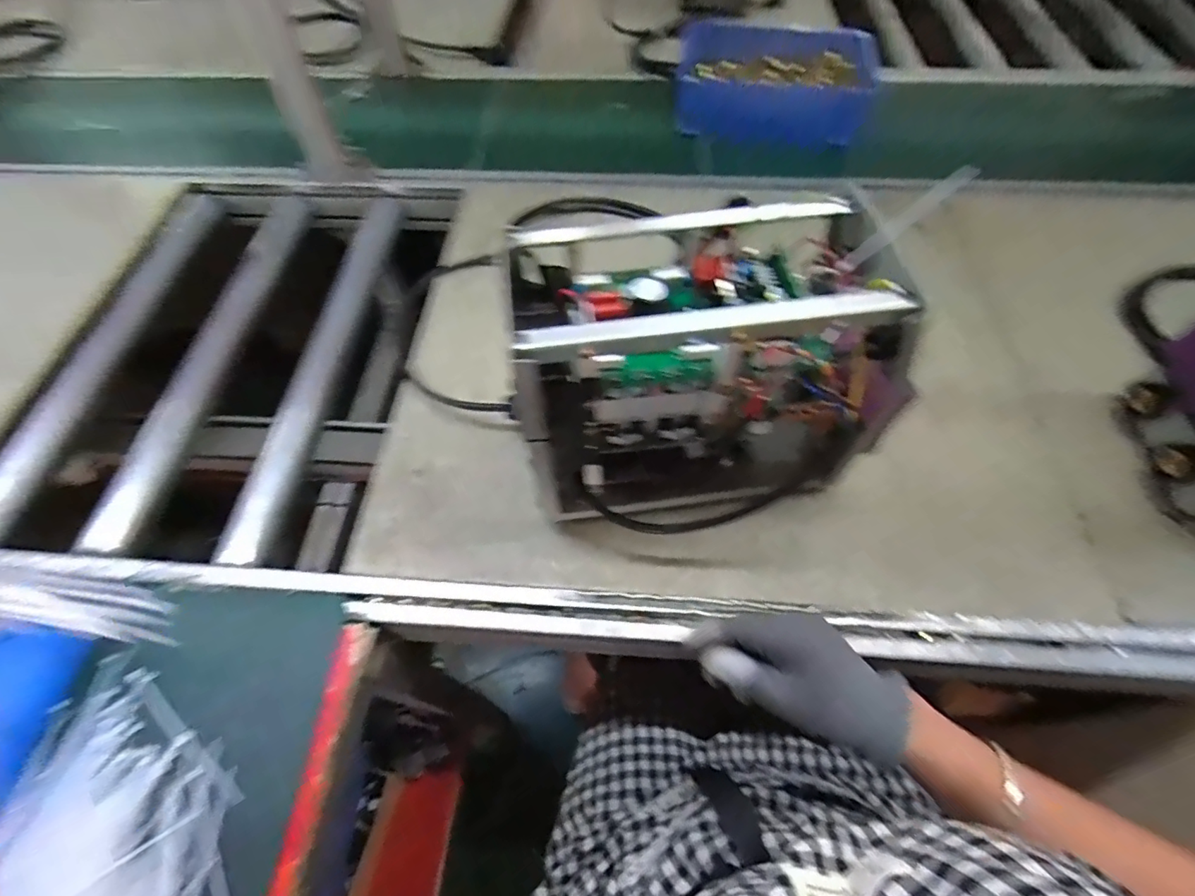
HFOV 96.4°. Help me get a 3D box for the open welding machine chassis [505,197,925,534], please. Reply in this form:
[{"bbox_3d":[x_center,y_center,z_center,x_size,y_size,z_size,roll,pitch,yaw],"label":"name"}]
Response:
[{"bbox_3d":[0.088,-0.054,0.466,0.283,0.242,0.164,-8,58,-3],"label":"open welding machine chassis"}]

